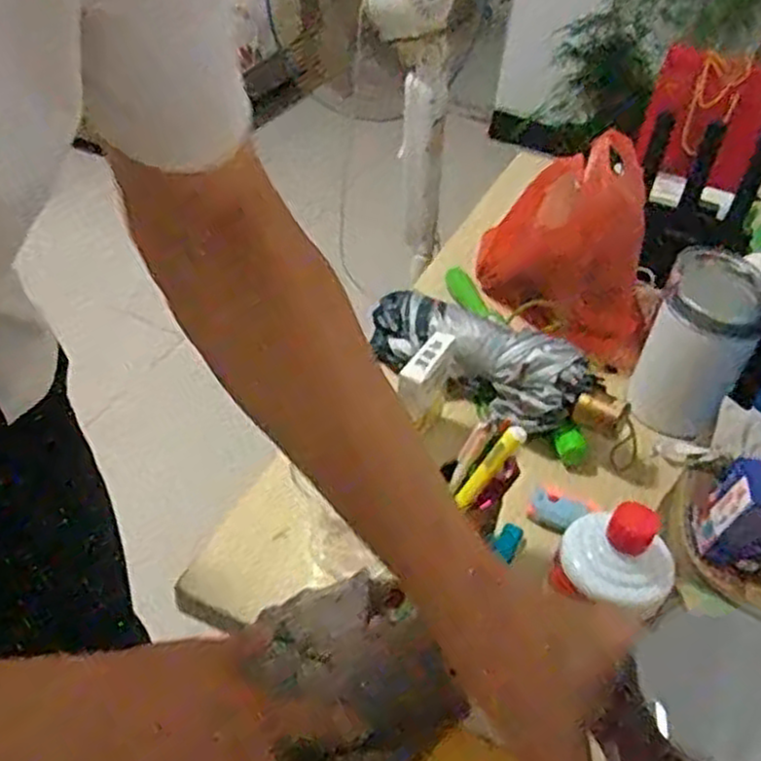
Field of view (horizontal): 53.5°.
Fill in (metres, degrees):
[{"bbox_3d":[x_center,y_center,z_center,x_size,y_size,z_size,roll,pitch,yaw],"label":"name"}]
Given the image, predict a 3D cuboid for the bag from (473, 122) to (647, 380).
[{"bbox_3d":[0.215,-0.151,0.877,0.060,0.234,0.234,-30,53,-33],"label":"bag"}]

